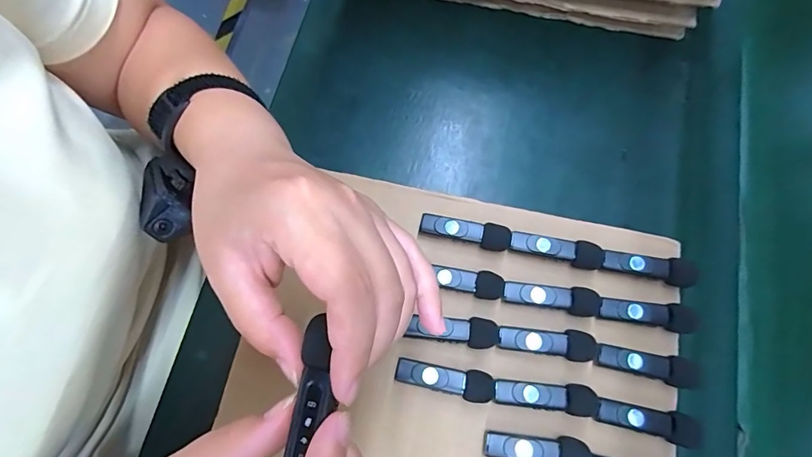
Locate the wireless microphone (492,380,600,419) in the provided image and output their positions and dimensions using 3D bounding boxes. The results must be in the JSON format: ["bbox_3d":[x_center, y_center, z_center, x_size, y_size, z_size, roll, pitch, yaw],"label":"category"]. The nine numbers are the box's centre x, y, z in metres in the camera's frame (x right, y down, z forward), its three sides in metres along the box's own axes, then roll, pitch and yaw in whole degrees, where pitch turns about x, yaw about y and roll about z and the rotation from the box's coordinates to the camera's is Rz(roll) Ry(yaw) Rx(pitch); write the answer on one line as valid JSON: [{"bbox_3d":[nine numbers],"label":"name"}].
[{"bbox_3d":[0.091,0.108,0.274,0.066,0.011,0.019,9,73,1],"label":"wireless microphone"}]

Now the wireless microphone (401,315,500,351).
[{"bbox_3d":[0.031,0.069,0.288,0.060,0.012,0.020,9,73,1],"label":"wireless microphone"}]

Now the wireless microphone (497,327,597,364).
[{"bbox_3d":[0.094,0.078,0.286,0.063,0.015,0.019,6,73,0],"label":"wireless microphone"}]

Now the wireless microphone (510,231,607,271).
[{"bbox_3d":[0.108,0.016,0.307,0.066,0.016,0.017,13,73,2],"label":"wireless microphone"}]

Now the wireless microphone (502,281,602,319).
[{"bbox_3d":[0.100,0.048,0.295,0.064,0.016,0.018,10,73,1],"label":"wireless microphone"}]

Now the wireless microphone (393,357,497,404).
[{"bbox_3d":[0.026,0.098,0.280,0.064,0.017,0.019,15,73,3],"label":"wireless microphone"}]

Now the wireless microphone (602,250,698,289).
[{"bbox_3d":[0.173,0.029,0.301,0.063,0.016,0.018,10,73,1],"label":"wireless microphone"}]

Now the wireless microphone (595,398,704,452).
[{"bbox_3d":[0.154,0.122,0.270,0.059,0.013,0.019,16,73,3],"label":"wireless microphone"}]

